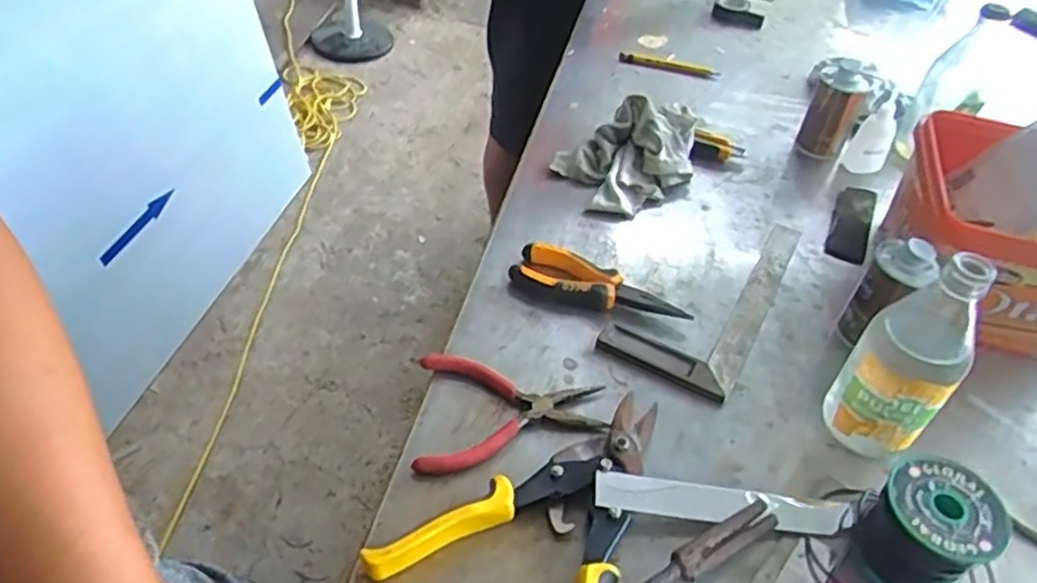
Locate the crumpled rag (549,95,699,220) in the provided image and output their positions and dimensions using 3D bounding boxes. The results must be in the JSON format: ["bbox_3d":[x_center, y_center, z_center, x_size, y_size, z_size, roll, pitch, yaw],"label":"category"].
[{"bbox_3d":[0.120,-0.148,0.760,0.158,0.056,0.114,-33,57,-31],"label":"crumpled rag"}]

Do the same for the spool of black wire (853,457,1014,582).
[{"bbox_3d":[0.260,0.154,0.461,0.073,0.065,0.067,3,46,-3],"label":"spool of black wire"}]

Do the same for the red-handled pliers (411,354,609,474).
[{"bbox_3d":[-0.005,0.088,0.541,0.138,0.011,0.099,0,46,-6],"label":"red-handled pliers"}]

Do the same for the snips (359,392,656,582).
[{"bbox_3d":[0.034,0.154,0.469,0.150,0.028,0.215,35,53,26],"label":"snips"}]

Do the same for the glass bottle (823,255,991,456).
[{"bbox_3d":[0.266,0.049,0.497,0.061,0.171,0.055,22,48,15],"label":"glass bottle"}]

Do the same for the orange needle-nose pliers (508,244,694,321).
[{"bbox_3d":[0.070,-0.003,0.632,0.155,0.023,0.040,20,47,14],"label":"orange needle-nose pliers"}]

